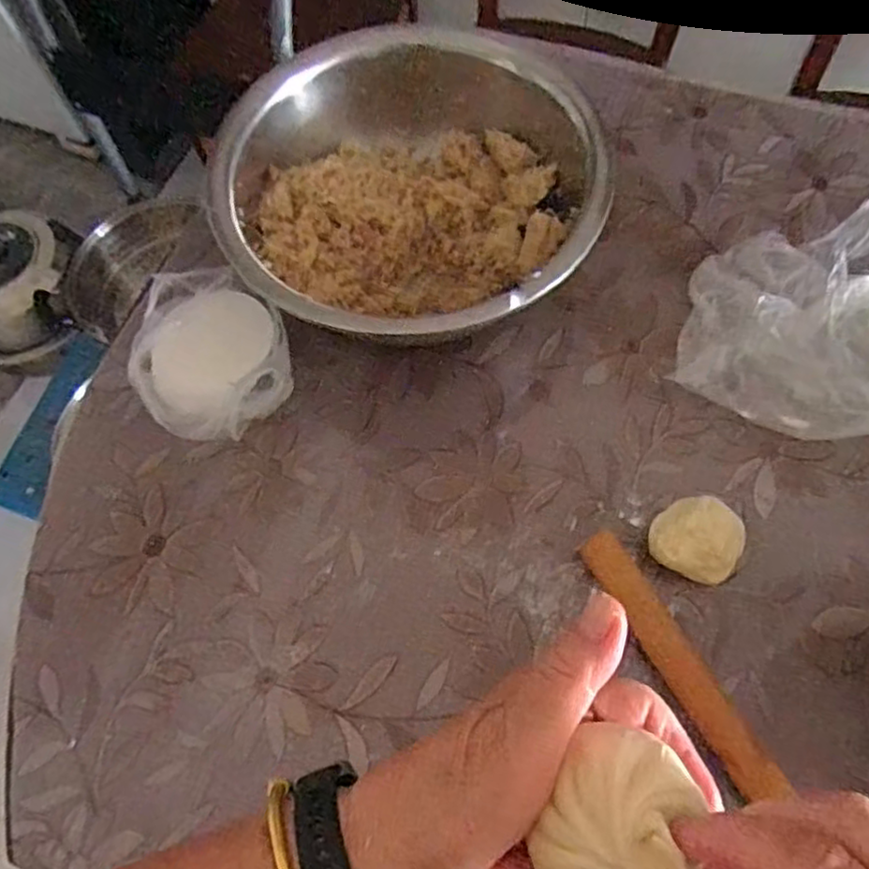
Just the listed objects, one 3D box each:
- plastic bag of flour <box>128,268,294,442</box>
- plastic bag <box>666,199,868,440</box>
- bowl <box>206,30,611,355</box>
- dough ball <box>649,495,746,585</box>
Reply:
[{"bbox_3d":[-0.189,-0.064,0.566,0.144,0.063,0.133,33,70,16],"label":"plastic bag of flour"},{"bbox_3d":[0.302,-0.084,0.528,0.204,0.104,0.148,28,69,14],"label":"plastic bag"},{"bbox_3d":[-0.024,-0.185,0.578,0.280,0.122,0.295,-1,65,2],"label":"bowl"},{"bbox_3d":[0.192,0.078,0.492,0.062,0.040,0.057,33,70,16],"label":"dough ball"}]

